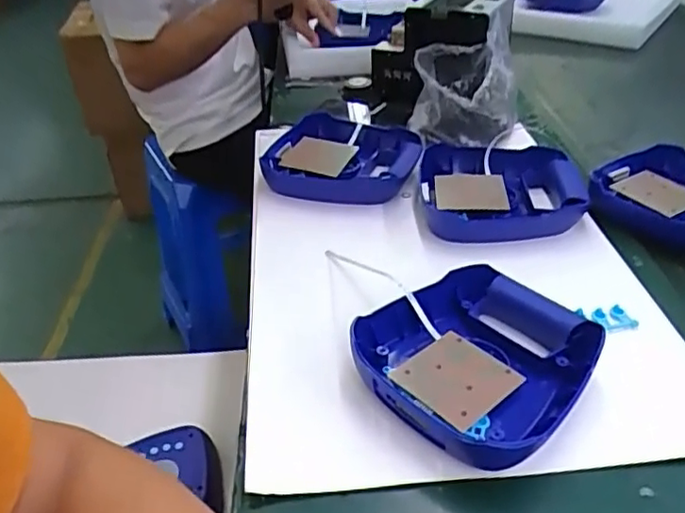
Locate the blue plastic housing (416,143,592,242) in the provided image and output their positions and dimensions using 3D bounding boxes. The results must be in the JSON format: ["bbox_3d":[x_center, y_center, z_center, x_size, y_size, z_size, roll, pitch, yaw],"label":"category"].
[{"bbox_3d":[0.190,-0.078,0.741,0.190,0.045,0.166,0,36,5],"label":"blue plastic housing"}]

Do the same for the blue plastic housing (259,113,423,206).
[{"bbox_3d":[0.001,-0.129,0.812,0.186,0.046,0.174,9,38,16],"label":"blue plastic housing"}]

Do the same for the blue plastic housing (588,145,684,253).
[{"bbox_3d":[0.394,-0.066,0.709,0.186,0.050,0.153,23,44,32],"label":"blue plastic housing"}]

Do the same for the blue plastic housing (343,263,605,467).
[{"bbox_3d":[0.112,0.085,0.509,0.178,0.047,0.169,-31,44,-32],"label":"blue plastic housing"}]

